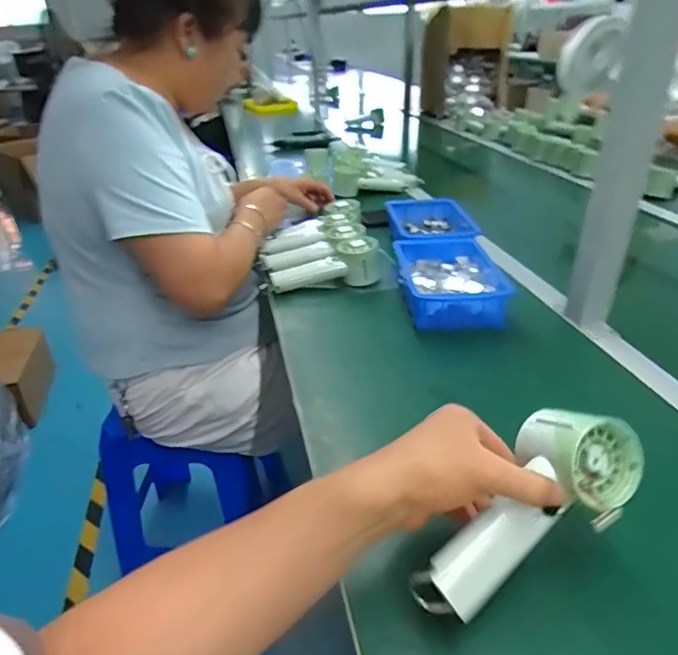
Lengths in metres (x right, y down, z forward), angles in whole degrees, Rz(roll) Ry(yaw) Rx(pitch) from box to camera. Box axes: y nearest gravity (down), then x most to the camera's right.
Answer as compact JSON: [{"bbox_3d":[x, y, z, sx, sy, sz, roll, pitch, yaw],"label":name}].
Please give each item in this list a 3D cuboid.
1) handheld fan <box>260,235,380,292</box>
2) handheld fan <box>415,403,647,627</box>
[{"bbox_3d":[-0.025,-0.090,0.828,0.189,0.065,0.052,-17,32,1],"label":"handheld fan"},{"bbox_3d":[0.128,0.124,0.359,0.186,0.052,0.079,-34,40,-12],"label":"handheld fan"}]

